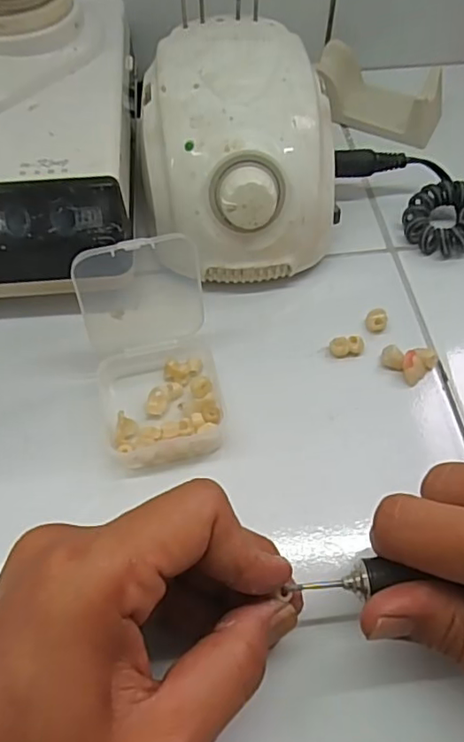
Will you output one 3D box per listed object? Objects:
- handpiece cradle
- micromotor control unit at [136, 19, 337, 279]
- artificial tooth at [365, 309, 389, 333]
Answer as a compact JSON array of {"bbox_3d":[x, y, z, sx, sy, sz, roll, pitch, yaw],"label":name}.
[{"bbox_3d":[0.101,-0.194,0.397,0.091,0.032,0.047,24,60,14],"label":"handpiece cradle"},{"bbox_3d":[0.006,-0.122,0.317,0.107,0.083,0.132,-10,58,-7],"label":"micromotor control unit"},{"bbox_3d":[0.078,-0.027,0.302,0.012,0.006,0.011,16,59,10],"label":"artificial tooth"}]

